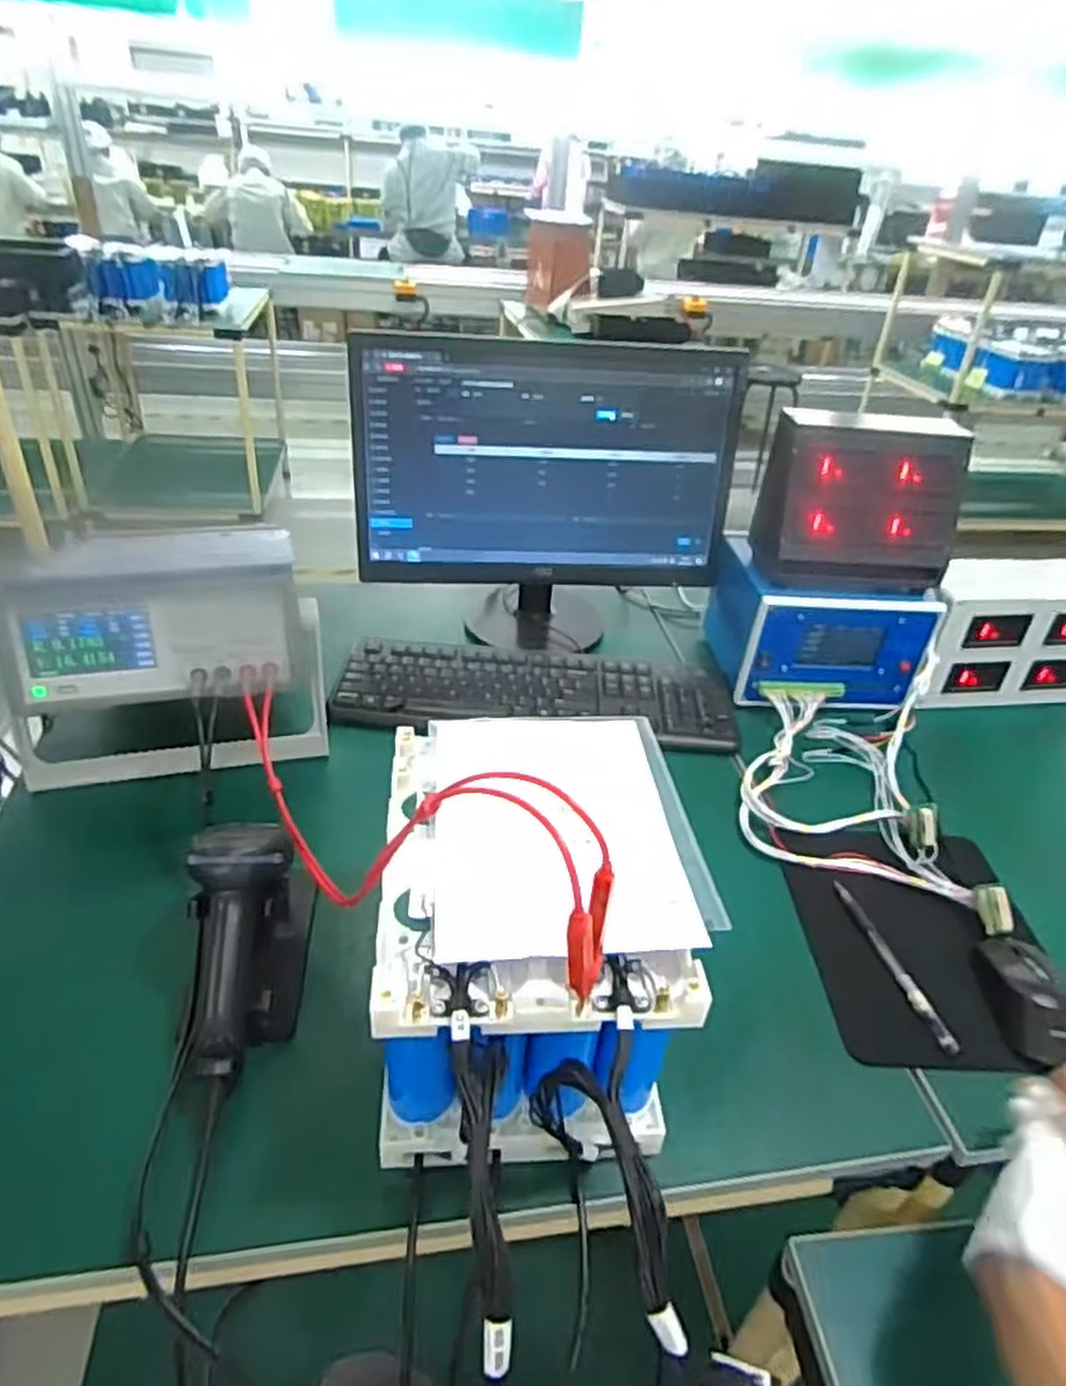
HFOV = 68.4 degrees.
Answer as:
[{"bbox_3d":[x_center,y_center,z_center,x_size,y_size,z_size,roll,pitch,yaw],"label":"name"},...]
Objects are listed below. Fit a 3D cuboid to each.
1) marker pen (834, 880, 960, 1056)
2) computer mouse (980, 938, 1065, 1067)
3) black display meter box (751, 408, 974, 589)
[{"bbox_3d":[0.288,0.216,0.634,0.012,0.009,0.164,-4,36,-13],"label":"marker pen"},{"bbox_3d":[0.389,0.232,0.598,0.070,0.034,0.103,2,35,-4],"label":"computer mouse"},{"bbox_3d":[0.347,-0.203,0.836,0.206,0.165,0.079,3,35,-4],"label":"black display meter box"}]

